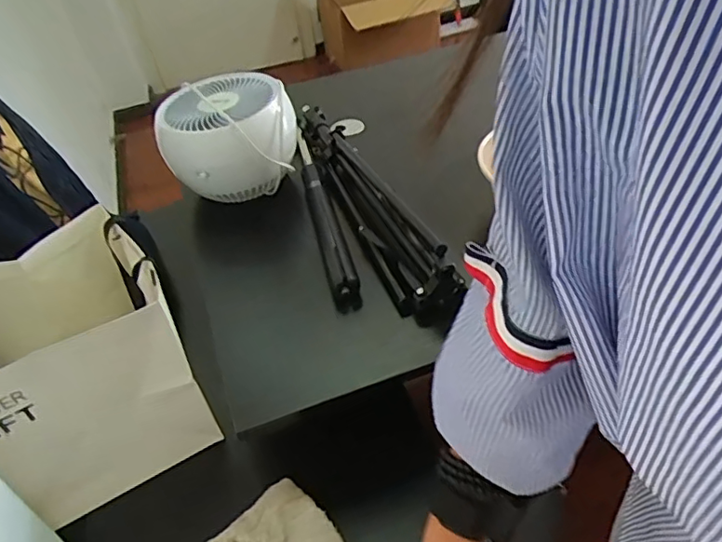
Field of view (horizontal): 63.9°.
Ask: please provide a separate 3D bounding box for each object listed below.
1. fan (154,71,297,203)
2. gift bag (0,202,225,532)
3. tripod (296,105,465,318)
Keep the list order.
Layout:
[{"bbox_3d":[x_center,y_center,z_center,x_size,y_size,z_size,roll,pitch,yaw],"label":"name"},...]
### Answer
[{"bbox_3d":[-0.192,-0.190,0.838,0.180,0.128,0.164,-14,41,-11],"label":"fan"},{"bbox_3d":[-0.337,0.106,0.666,0.240,0.222,0.232,-25,44,-22],"label":"gift bag"},{"bbox_3d":[-0.012,-0.103,0.802,0.134,0.082,0.469,-13,40,-9],"label":"tripod"}]

